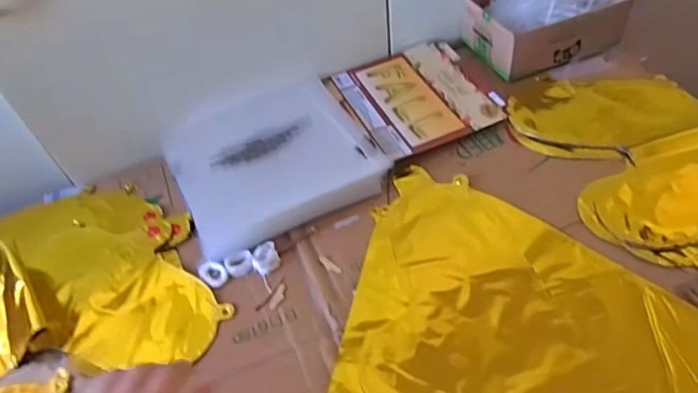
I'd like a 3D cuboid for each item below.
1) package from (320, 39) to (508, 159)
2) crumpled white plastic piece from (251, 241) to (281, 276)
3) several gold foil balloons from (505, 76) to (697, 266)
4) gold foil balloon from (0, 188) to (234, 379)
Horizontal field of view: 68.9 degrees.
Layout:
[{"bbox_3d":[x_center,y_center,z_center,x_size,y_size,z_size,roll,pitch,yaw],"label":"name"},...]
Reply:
[{"bbox_3d":[0.086,-0.132,0.661,0.178,0.014,0.185,-21,51,-11],"label":"package"},{"bbox_3d":[-0.086,0.063,0.524,0.027,0.009,0.030,-25,52,-14],"label":"crumpled white plastic piece"},{"bbox_3d":[0.352,0.002,0.523,0.204,0.030,0.428,-17,50,-7],"label":"several gold foil balloons"},{"bbox_3d":[-0.355,0.101,0.520,0.436,0.043,0.253,-15,50,-5],"label":"gold foil balloon"}]

